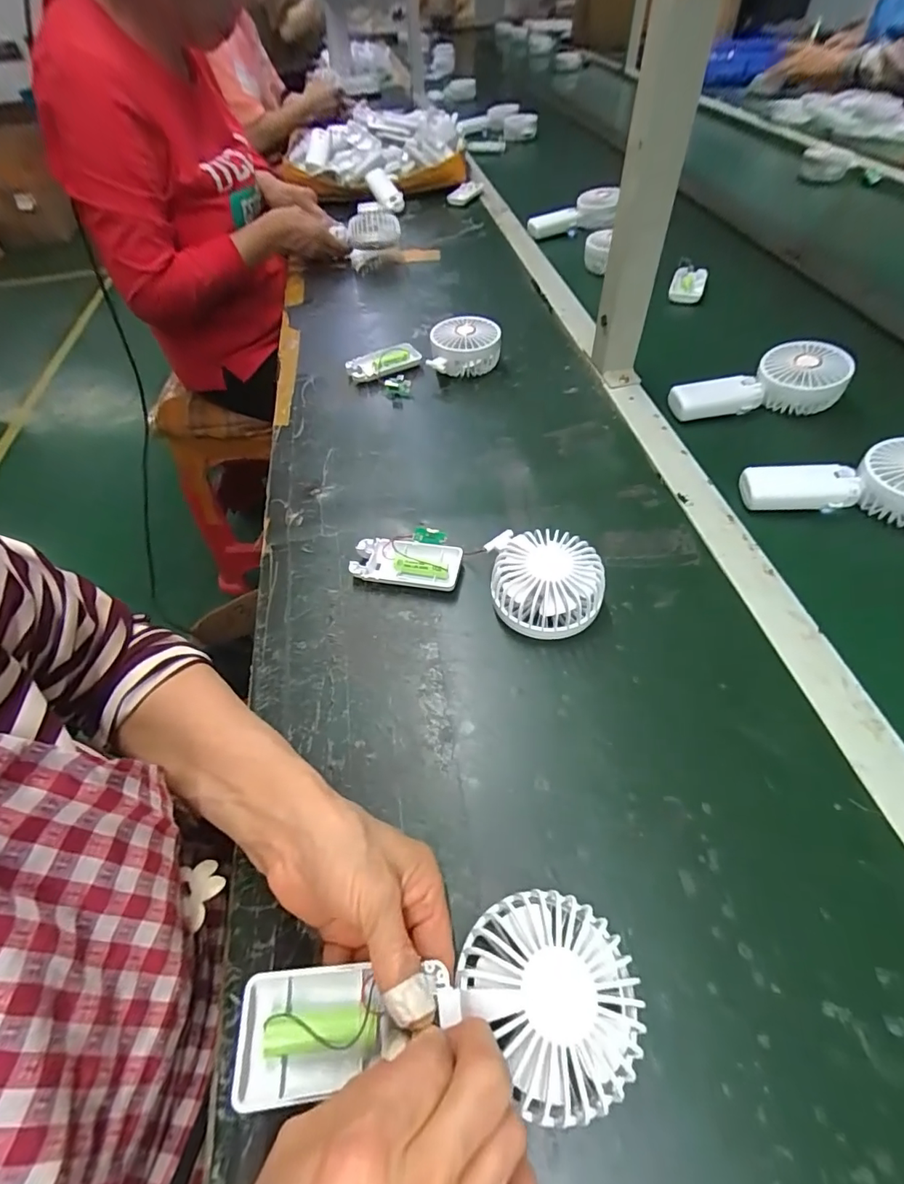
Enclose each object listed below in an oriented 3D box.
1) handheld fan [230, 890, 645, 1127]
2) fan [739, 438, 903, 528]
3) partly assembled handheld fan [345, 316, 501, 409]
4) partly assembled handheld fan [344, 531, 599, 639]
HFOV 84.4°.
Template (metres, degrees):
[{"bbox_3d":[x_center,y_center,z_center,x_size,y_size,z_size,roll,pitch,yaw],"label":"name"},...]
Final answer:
[{"bbox_3d":[-0.003,0.194,0.232,0.177,0.025,0.080,-4,53,-2],"label":"handheld fan"},{"bbox_3d":[0.376,-0.097,0.465,0.187,0.048,0.086,-5,53,1],"label":"fan"},{"bbox_3d":[-0.033,-0.296,0.632,0.182,0.051,0.086,-24,55,-13],"label":"partly assembled handheld fan"},{"bbox_3d":[0.017,-0.020,0.418,0.208,0.046,0.081,13,55,14],"label":"partly assembled handheld fan"}]

